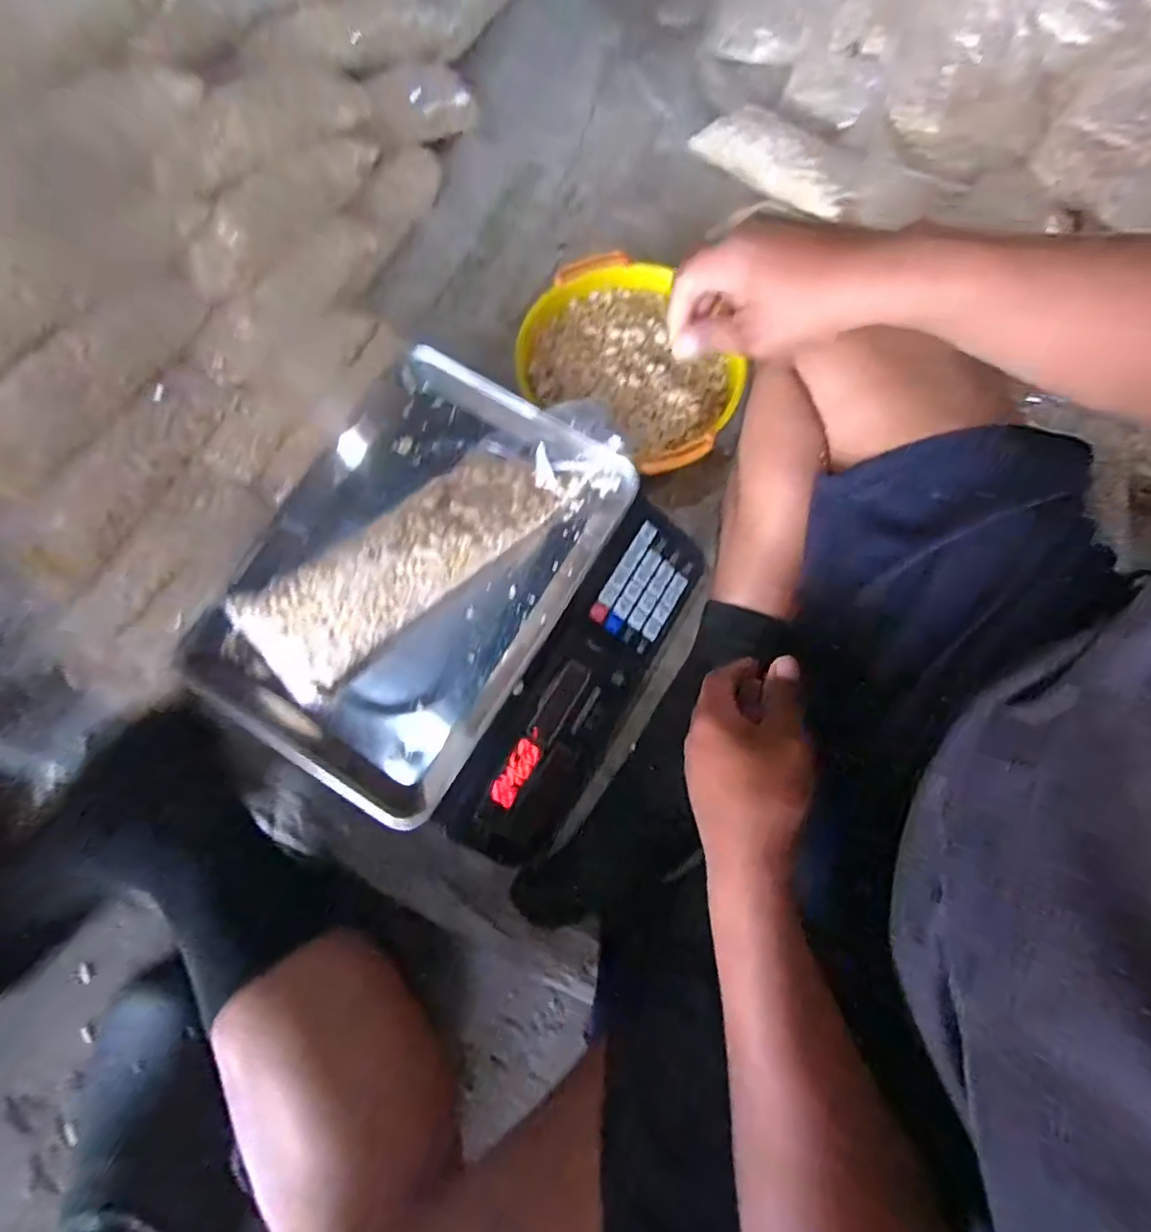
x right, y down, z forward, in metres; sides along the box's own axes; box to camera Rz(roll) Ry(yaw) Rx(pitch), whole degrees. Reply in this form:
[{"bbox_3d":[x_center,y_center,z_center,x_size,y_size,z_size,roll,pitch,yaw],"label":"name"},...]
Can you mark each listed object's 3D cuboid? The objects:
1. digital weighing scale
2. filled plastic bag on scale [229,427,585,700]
[{"bbox_3d":[-0.100,-0.011,0.493,0.335,0.094,0.331,30,78,5],"label":"digital weighing scale"},{"bbox_3d":[-0.122,-0.050,0.444,0.269,0.058,0.084,-36,80,-9],"label":"filled plastic bag on scale"}]

